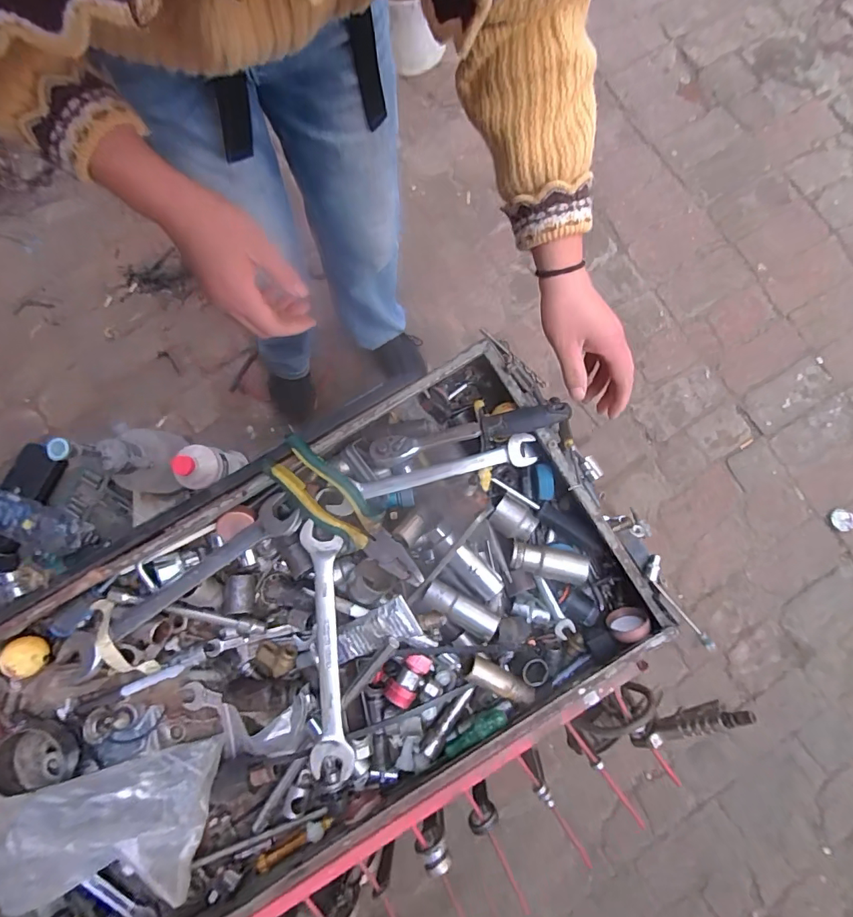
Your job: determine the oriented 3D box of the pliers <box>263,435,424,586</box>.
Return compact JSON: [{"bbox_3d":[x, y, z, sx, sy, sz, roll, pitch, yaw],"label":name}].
[{"bbox_3d":[-0.079,0.059,0.475,0.186,0.024,0.052,44,79,-5],"label":"pliers"}]

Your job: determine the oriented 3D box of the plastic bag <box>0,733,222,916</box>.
[{"bbox_3d":[-0.301,0.350,0.445,0.186,0.088,0.121,-10,83,1],"label":"plastic bag"}]

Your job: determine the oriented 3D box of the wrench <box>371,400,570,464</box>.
[{"bbox_3d":[0.043,-0.025,0.487,0.198,0.031,0.027,-12,77,11],"label":"wrench"}]

